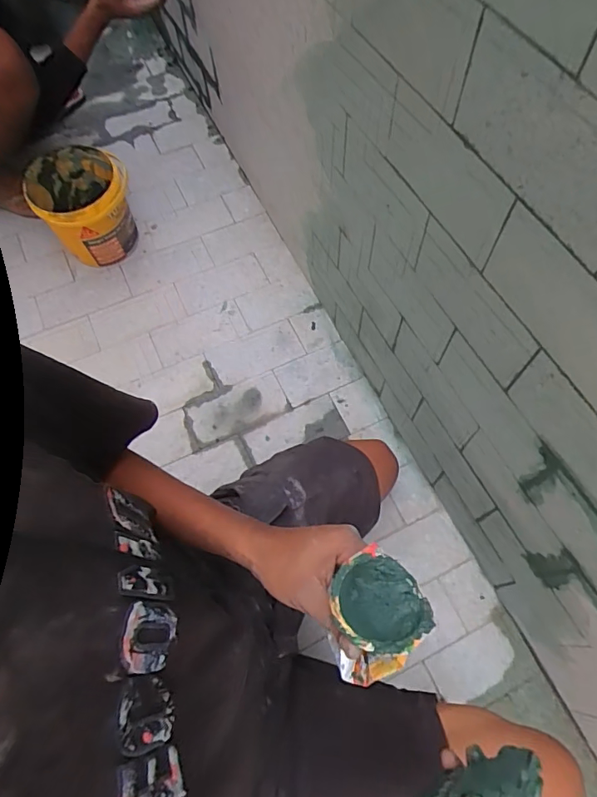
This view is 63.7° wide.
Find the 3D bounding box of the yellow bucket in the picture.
[{"bbox_3d":[-0.485,-0.439,1.127,0.203,0.195,0.234,-25,66,-10],"label":"yellow bucket"}]

